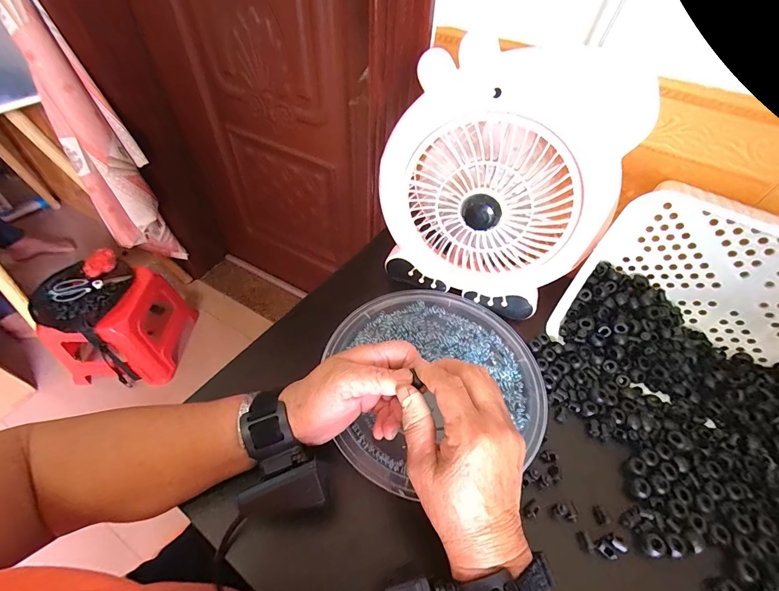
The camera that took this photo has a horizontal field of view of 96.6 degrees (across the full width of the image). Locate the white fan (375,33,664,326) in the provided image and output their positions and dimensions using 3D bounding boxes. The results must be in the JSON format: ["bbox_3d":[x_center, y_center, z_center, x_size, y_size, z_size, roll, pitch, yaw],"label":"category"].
[{"bbox_3d":[0.103,-0.103,0.374,0.232,0.253,0.079,19,51,11],"label":"white fan"}]

